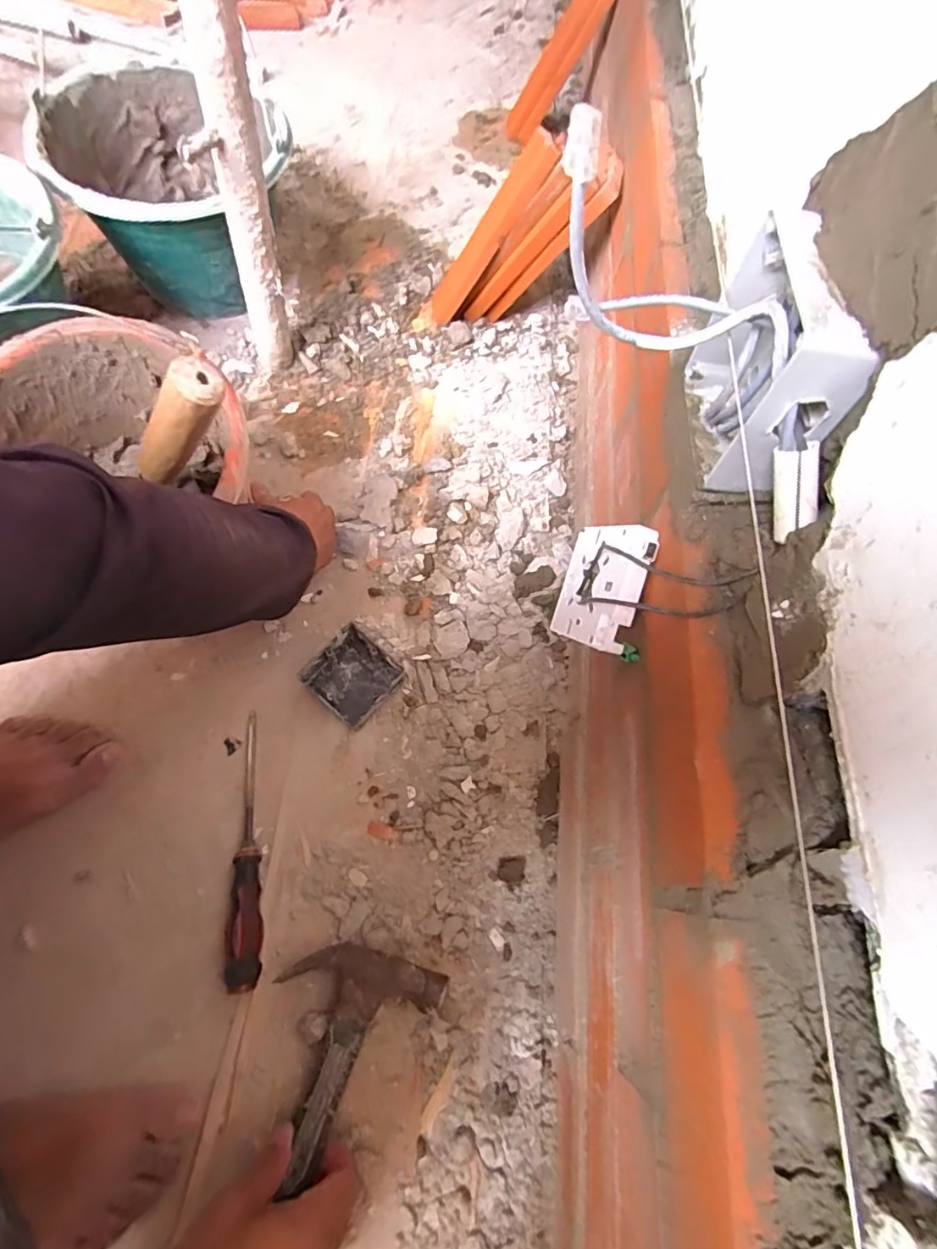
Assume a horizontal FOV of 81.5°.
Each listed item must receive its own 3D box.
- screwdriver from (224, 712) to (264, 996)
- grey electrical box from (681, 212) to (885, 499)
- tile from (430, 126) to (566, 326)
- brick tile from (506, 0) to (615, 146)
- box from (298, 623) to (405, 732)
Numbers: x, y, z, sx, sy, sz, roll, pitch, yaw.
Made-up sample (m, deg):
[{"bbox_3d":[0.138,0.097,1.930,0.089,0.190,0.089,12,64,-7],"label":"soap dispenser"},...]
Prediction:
[{"bbox_3d":[-0.190,0.185,0.470,0.027,0.029,0.223,-6,66,-4],"label":"screwdriver"},{"bbox_3d":[0.155,-0.143,0.297,0.044,0.102,0.116,-2,66,-7],"label":"grey electrical box"},{"bbox_3d":[0.026,-0.496,0.693,0.028,0.247,0.042,8,60,-36],"label":"tile"},{"bbox_3d":[0.145,-0.931,0.905,0.059,0.253,0.048,38,67,-18],"label":"brick tile"},{"bbox_3d":[-0.110,0.052,0.532,0.080,0.038,0.077,39,68,13],"label":"box"}]

